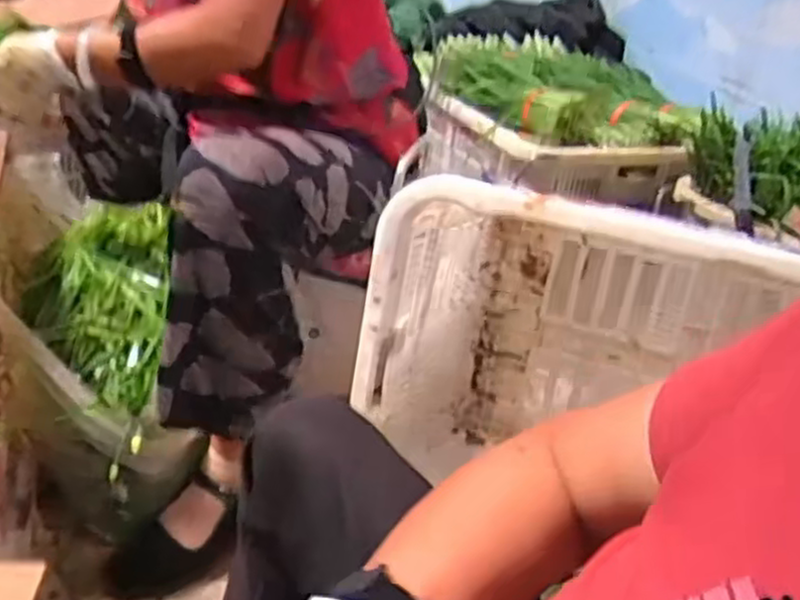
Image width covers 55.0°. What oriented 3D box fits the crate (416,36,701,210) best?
[{"bbox_3d":[0.296,-0.387,1.613,0.427,0.206,0.629,2,29,-10],"label":"crate"}]

